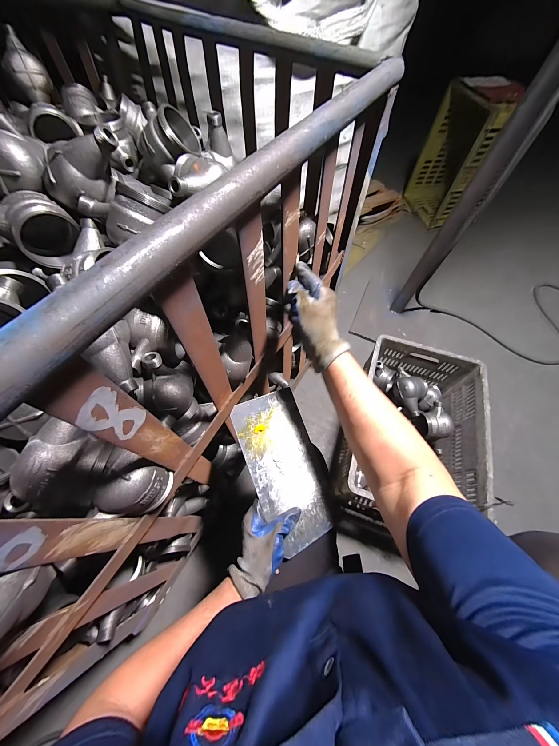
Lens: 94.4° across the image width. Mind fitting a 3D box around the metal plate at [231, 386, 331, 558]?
[{"bbox_3d":[0.011,0.149,0.416,0.118,0.005,0.232,-17,82,-29],"label":"metal plate"}]

